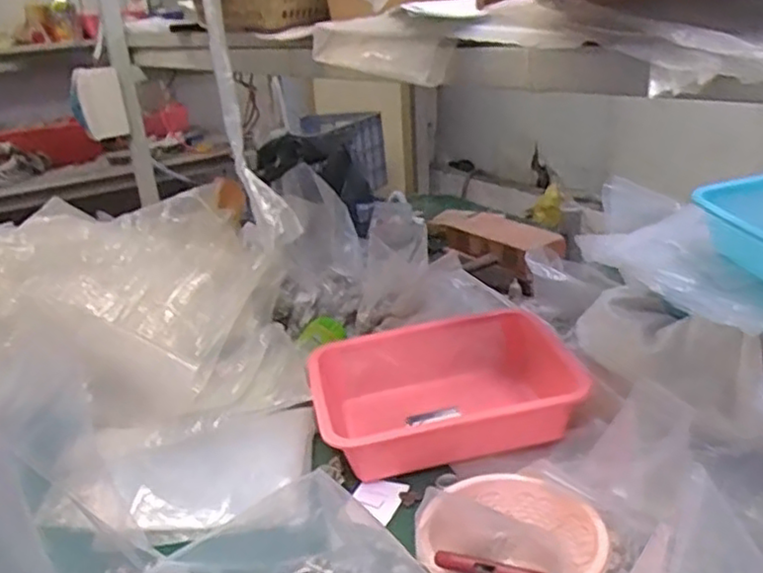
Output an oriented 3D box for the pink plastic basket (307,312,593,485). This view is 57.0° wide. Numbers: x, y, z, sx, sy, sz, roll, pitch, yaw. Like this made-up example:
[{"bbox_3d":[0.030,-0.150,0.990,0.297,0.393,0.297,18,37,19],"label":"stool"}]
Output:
[{"bbox_3d":[0.072,0.128,0.856,0.305,0.091,0.215,-8,22,-6],"label":"pink plastic basket"}]

